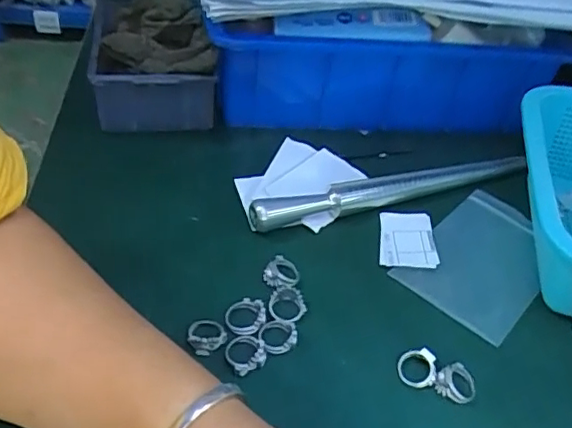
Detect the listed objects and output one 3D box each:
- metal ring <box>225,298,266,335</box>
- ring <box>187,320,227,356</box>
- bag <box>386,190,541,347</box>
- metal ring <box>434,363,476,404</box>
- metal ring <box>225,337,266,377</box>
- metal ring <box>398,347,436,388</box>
[{"bbox_3d":[-0.024,0.059,0.341,0.022,0.007,0.021,4,43,-4],"label":"metal ring"},{"bbox_3d":[-0.046,0.069,0.331,0.023,0.006,0.022,4,43,-4],"label":"ring"},{"bbox_3d":[0.140,0.030,0.405,0.080,0.006,0.123,35,49,27],"label":"bag"},{"bbox_3d":[0.095,0.092,0.321,0.022,0.009,0.020,4,43,-4],"label":"metal ring"},{"bbox_3d":[-0.024,0.076,0.325,0.022,0.007,0.023,4,43,-4],"label":"metal ring"},{"bbox_3d":[0.074,0.087,0.325,0.022,0.005,0.021,-10,65,21],"label":"metal ring"}]

